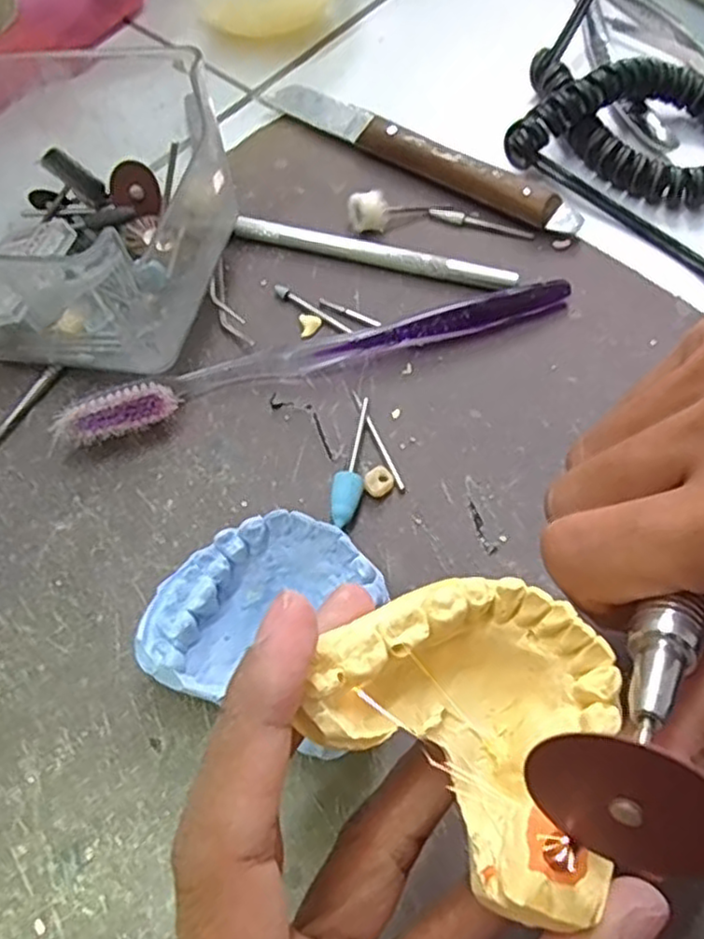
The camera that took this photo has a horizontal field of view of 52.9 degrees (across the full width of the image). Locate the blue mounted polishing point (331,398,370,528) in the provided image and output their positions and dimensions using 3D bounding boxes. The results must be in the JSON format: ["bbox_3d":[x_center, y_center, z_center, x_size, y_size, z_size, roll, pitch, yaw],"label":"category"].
[{"bbox_3d":[0.000,-0.004,0.240,0.009,0.009,0.050,6,64,2],"label":"blue mounted polishing point"}]

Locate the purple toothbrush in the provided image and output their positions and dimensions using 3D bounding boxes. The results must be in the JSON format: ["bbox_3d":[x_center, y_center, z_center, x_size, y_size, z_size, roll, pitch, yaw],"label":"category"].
[{"bbox_3d":[-0.008,-0.044,0.256,0.187,0.017,0.019,-18,66,-9],"label":"purple toothbrush"}]

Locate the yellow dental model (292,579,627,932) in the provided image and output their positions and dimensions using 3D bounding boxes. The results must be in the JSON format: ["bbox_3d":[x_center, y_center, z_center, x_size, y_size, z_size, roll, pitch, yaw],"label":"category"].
[{"bbox_3d":[0.028,0.049,0.141,0.063,0.022,0.051,37,69,16],"label":"yellow dental model"}]

